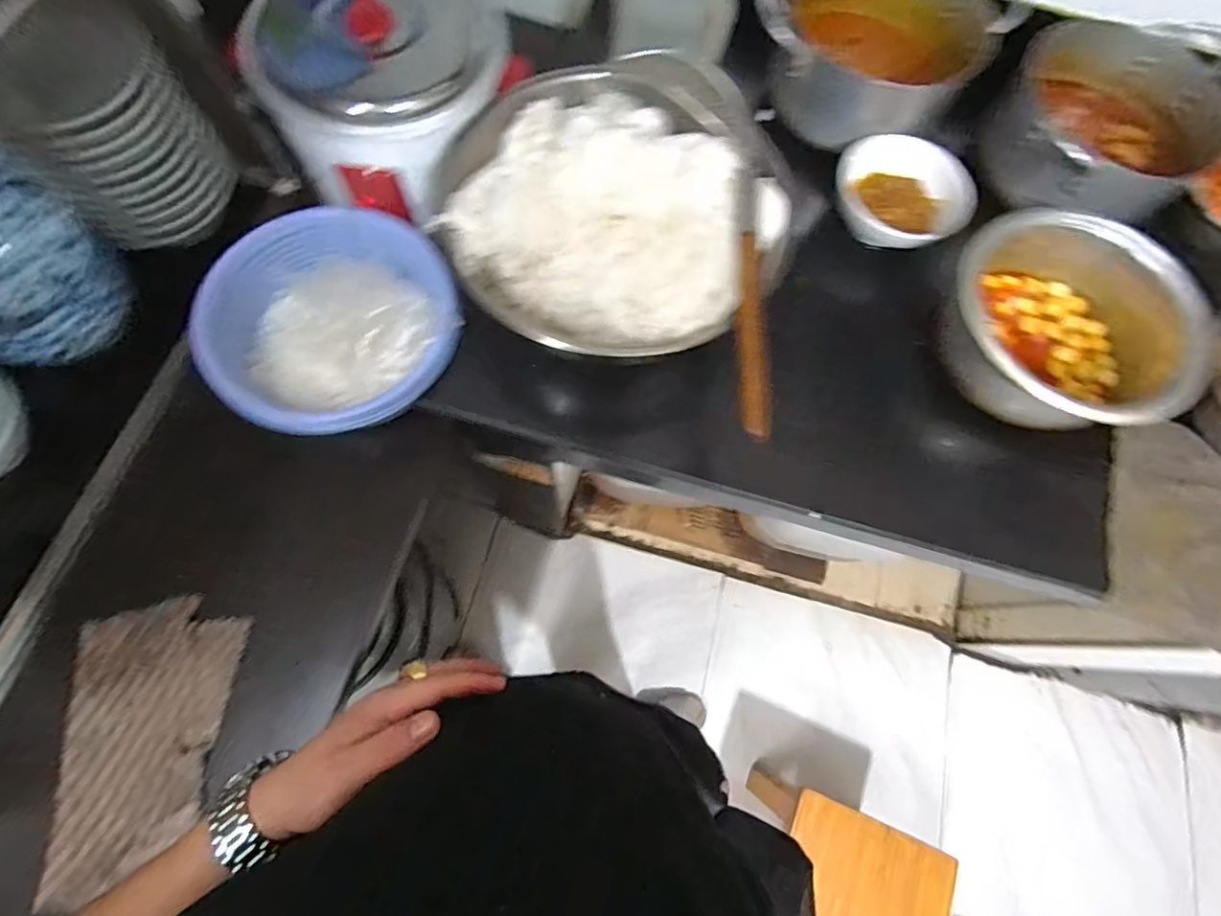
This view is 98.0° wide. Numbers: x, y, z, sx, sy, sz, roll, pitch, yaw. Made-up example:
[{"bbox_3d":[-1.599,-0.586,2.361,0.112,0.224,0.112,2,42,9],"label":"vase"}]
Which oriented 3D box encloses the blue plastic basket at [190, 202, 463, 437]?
[{"bbox_3d":[-0.344,-0.167,0.687,0.307,0.100,0.283,1,72,-4],"label":"blue plastic basket"}]

